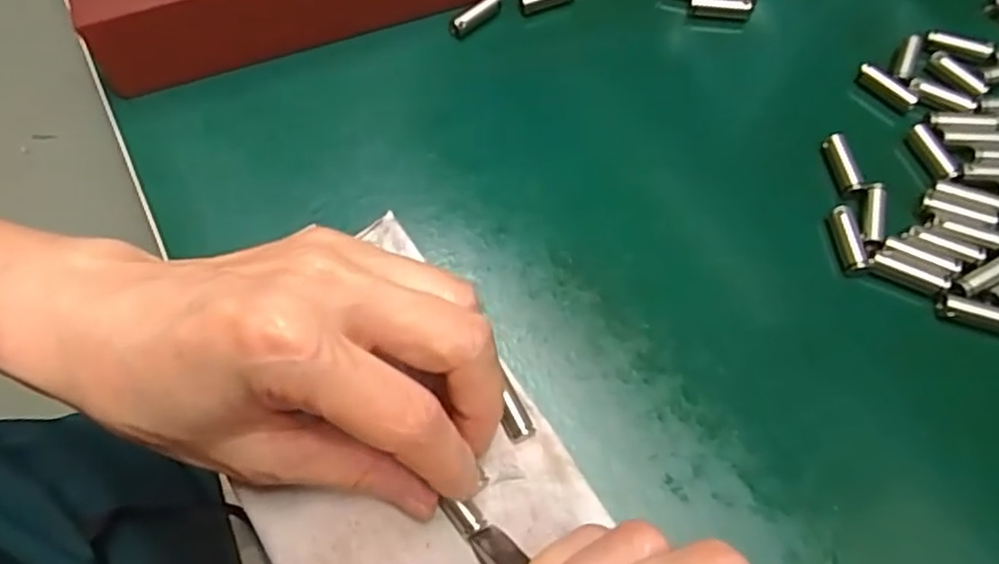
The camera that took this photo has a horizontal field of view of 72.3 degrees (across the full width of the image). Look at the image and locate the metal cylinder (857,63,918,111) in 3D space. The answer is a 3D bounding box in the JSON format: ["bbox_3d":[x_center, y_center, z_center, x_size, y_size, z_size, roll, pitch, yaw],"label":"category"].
[{"bbox_3d":[0.153,-0.077,0.269,0.025,0.005,0.007,37,71,16],"label":"metal cylinder"}]

